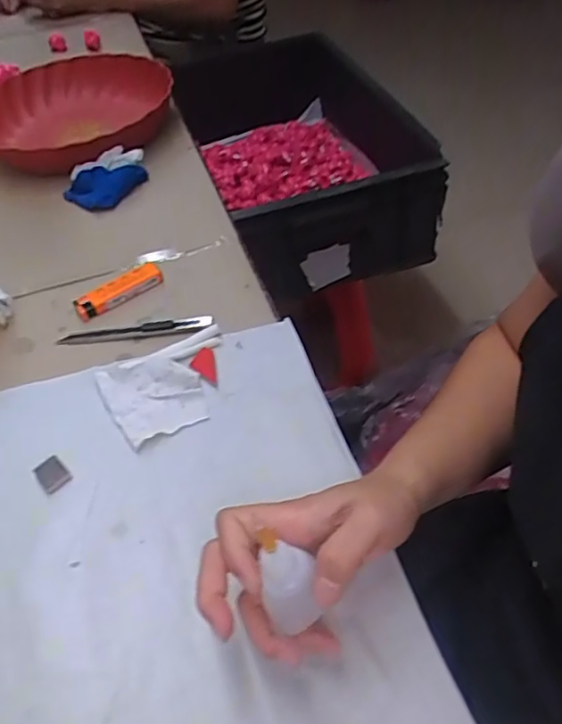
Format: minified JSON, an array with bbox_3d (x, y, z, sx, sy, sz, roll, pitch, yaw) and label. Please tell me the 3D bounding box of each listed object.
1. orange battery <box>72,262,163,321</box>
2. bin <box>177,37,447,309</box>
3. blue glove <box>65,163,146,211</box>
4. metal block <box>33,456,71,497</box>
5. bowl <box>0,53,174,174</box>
[{"bbox_3d":[-0.143,-0.063,0.531,0.079,0.014,0.021,-30,52,-19],"label":"orange battery"},{"bbox_3d":[0.012,-0.332,0.957,0.305,0.164,0.470,-17,49,-8],"label":"bin"},{"bbox_3d":[-0.193,-0.195,0.653,0.061,0.025,0.071,27,56,27],"label":"blue glove"},{"bbox_3d":[-0.159,0.077,0.415,0.019,0.004,0.023,-35,53,-23],"label":"metal block"},{"bbox_3d":[-0.239,-0.286,0.730,0.225,0.081,0.210,-3,48,4],"label":"bowl"}]

